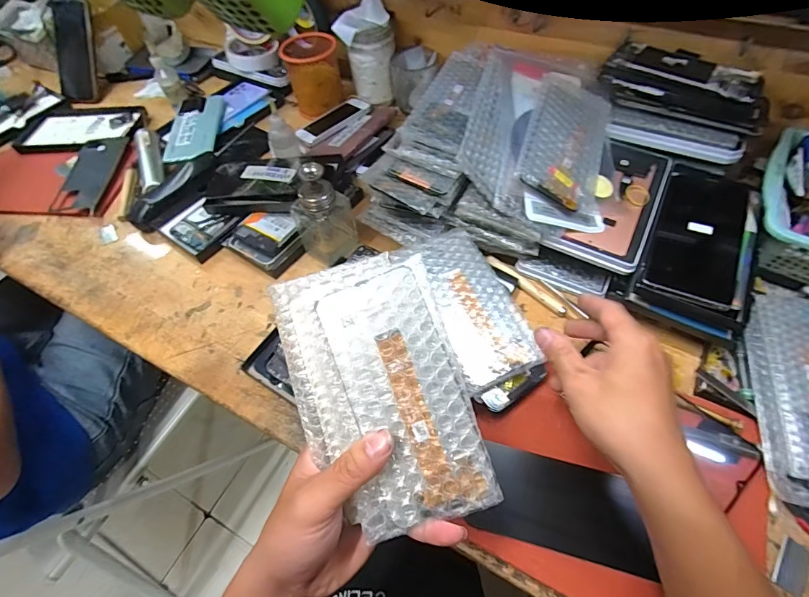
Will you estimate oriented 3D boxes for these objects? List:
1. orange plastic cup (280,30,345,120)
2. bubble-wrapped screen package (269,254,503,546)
[{"bbox_3d":[-0.151,-0.375,0.678,0.085,0.089,0.107,-15,56,-5],"label":"orange plastic cup"},{"bbox_3d":[-0.016,0.061,0.273,0.110,0.013,0.175,-18,83,0],"label":"bubble-wrapped screen package"}]

